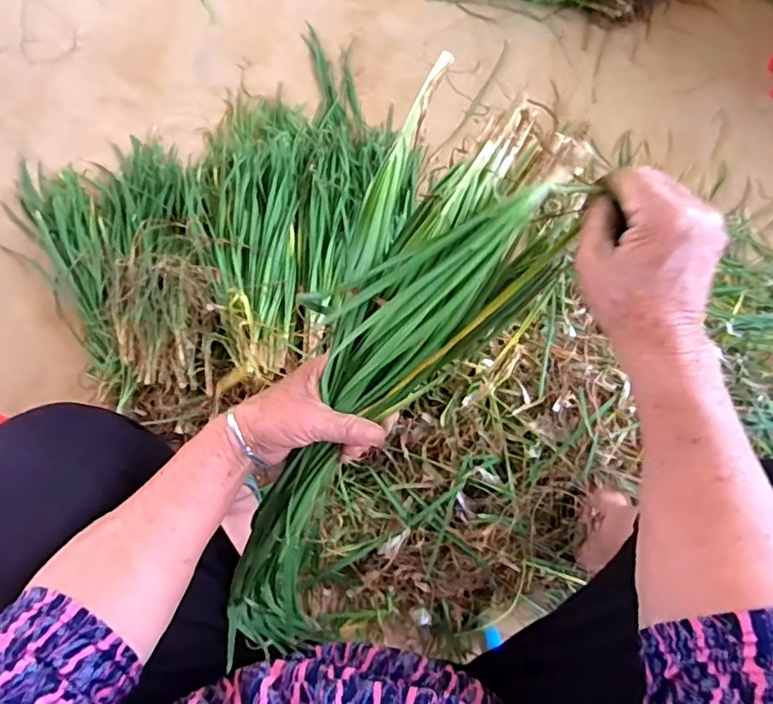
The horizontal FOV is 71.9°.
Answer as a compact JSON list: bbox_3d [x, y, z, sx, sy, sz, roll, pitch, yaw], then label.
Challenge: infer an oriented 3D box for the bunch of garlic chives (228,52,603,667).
[{"bbox_3d":[-0.010,0.030,0.422,0.132,0.076,0.444,33,104,13],"label":"bunch of garlic chives"}]

